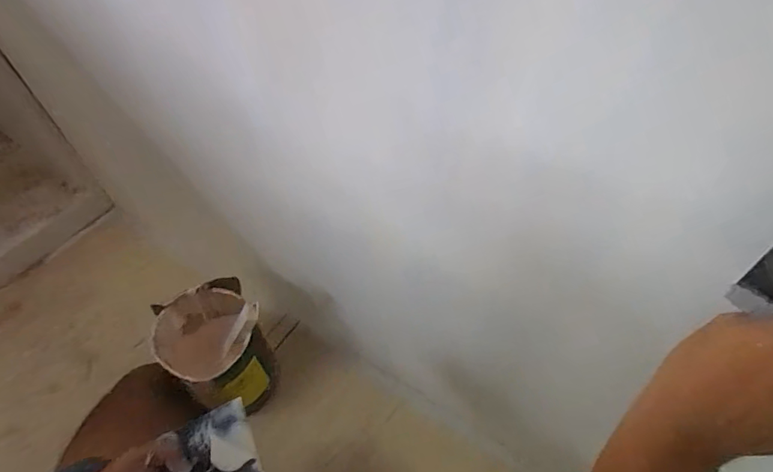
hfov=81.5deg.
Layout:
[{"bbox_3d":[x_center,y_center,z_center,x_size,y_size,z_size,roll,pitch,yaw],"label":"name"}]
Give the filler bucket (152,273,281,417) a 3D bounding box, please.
[{"bbox_3d":[-0.309,0.213,0.827,0.182,0.187,0.212,-33,60,-21],"label":"filler bucket"}]

